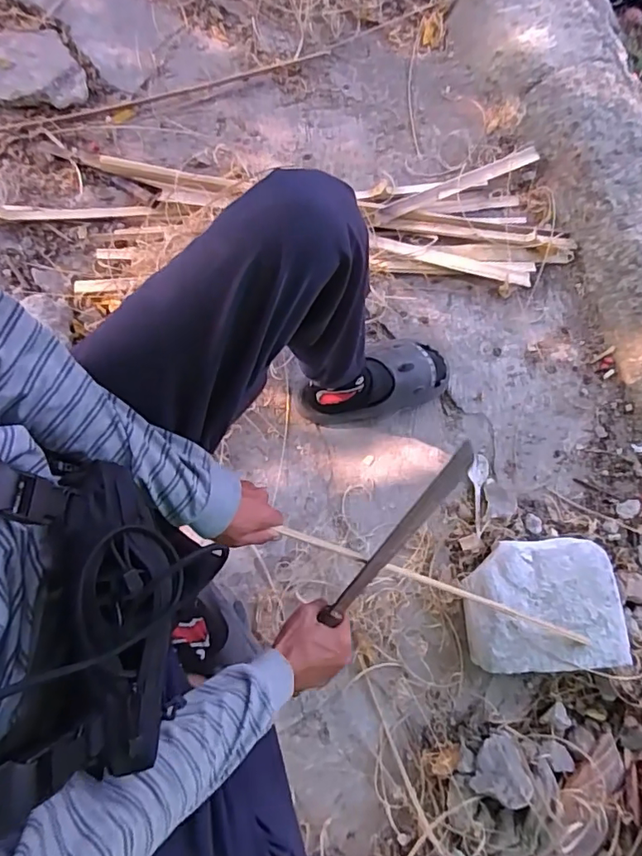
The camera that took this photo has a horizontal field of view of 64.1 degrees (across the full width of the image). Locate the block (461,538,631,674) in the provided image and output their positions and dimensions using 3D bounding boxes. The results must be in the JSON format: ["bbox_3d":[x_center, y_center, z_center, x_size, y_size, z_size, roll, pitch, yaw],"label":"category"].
[{"bbox_3d":[0.356,0.283,0.829,0.228,0.077,0.189,-4,79,0],"label":"block"}]

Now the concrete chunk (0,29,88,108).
[{"bbox_3d":[-0.606,-0.743,1.056,0.234,0.029,0.171,-3,79,0],"label":"concrete chunk"}]

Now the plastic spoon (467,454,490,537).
[{"bbox_3d":[0.284,0.119,0.925,0.039,0.019,0.148,7,66,3],"label":"plastic spoon"}]

